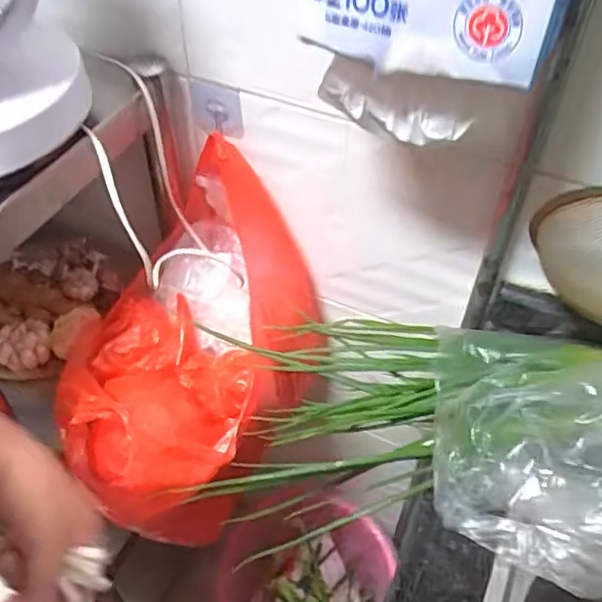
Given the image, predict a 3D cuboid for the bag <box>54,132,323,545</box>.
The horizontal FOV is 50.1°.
[{"bbox_3d":[-0.101,0.041,0.653,0.226,0.189,0.335,12,61,9],"label":"bag"}]

